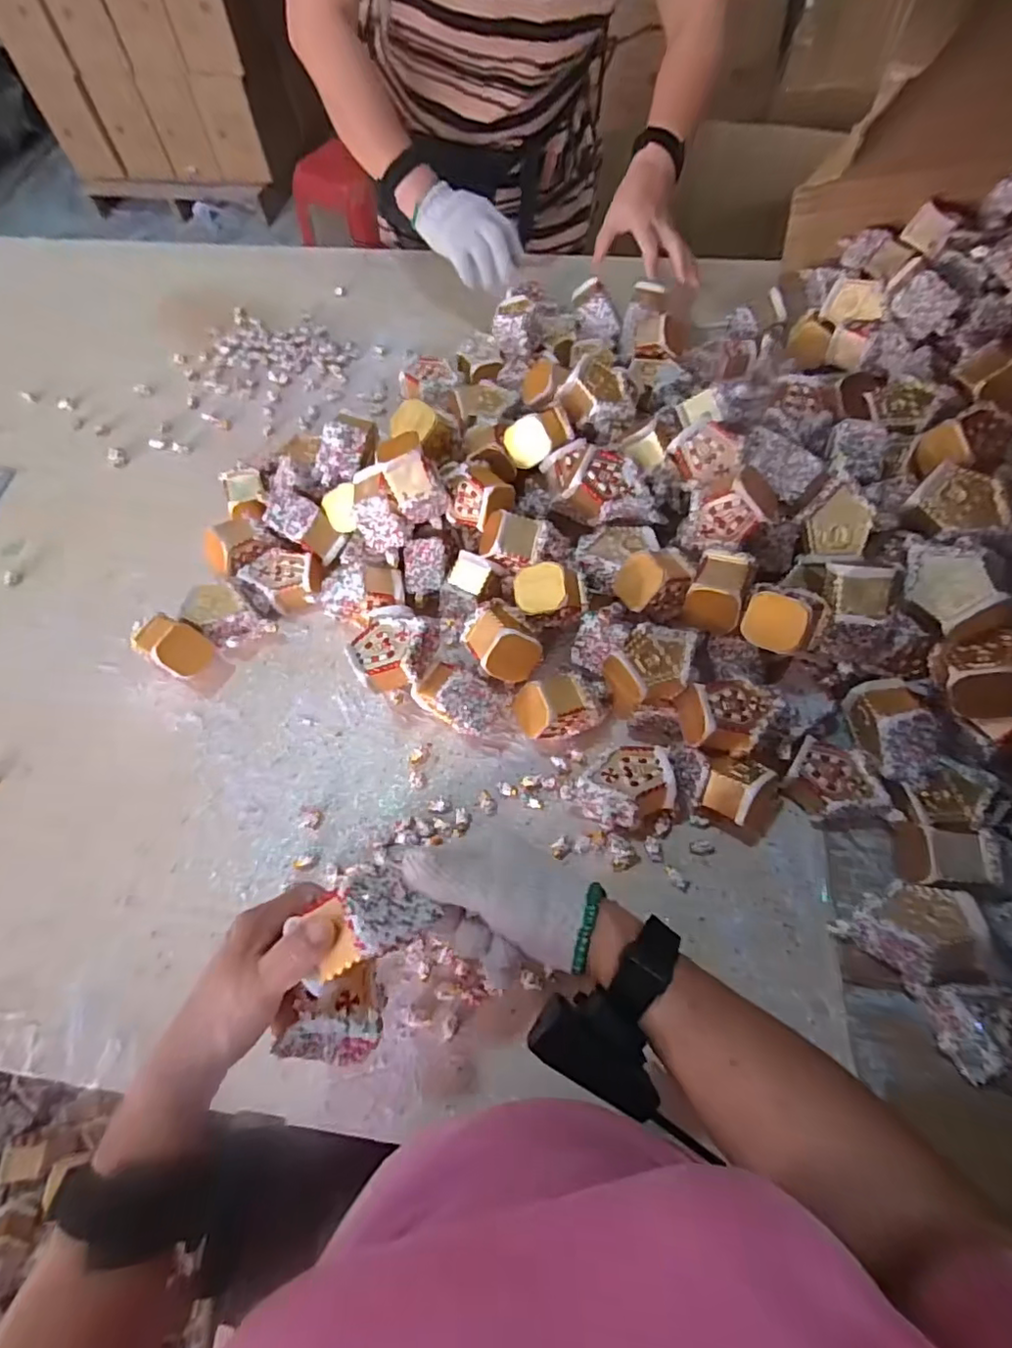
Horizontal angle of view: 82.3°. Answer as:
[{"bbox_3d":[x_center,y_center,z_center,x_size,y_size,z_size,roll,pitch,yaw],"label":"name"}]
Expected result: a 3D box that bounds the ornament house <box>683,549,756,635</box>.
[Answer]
[{"bbox_3d":[0.198,-0.080,0.534,0.051,0.041,0.066,22,66,12],"label":"ornament house"}]

